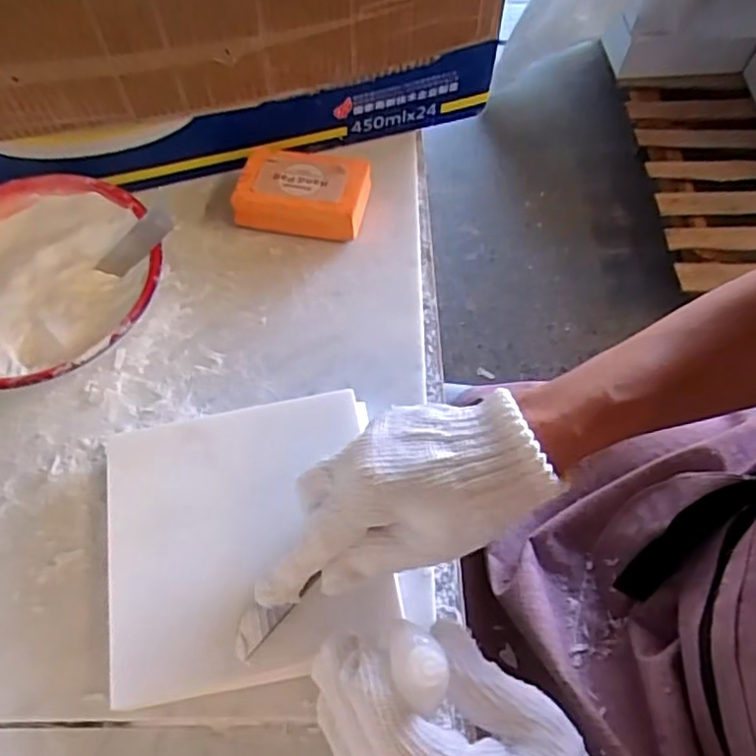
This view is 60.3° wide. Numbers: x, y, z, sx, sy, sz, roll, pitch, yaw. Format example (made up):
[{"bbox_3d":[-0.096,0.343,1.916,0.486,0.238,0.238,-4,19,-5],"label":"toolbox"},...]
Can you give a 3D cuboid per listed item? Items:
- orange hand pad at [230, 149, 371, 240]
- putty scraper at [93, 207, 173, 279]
[{"bbox_3d":[-0.057,-0.140,0.494,0.094,0.033,0.059,10,62,7],"label":"orange hand pad"},{"bbox_3d":[-0.162,-0.090,0.436,0.063,0.010,0.021,-37,95,20],"label":"putty scraper"}]

